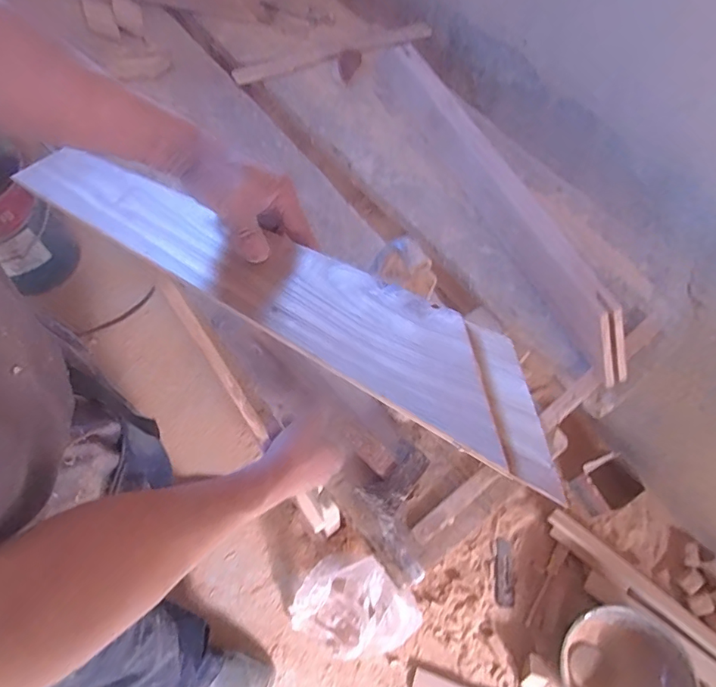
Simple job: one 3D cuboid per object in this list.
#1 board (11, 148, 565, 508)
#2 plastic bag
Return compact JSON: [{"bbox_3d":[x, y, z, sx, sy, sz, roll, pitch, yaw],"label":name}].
[{"bbox_3d":[-0.143,-0.090,0.467,0.710,0.017,0.082,28,80,32],"label":"board"},{"bbox_3d":[-0.014,0.605,1.077,0.248,0.171,0.208,38,65,17],"label":"plastic bag"}]

